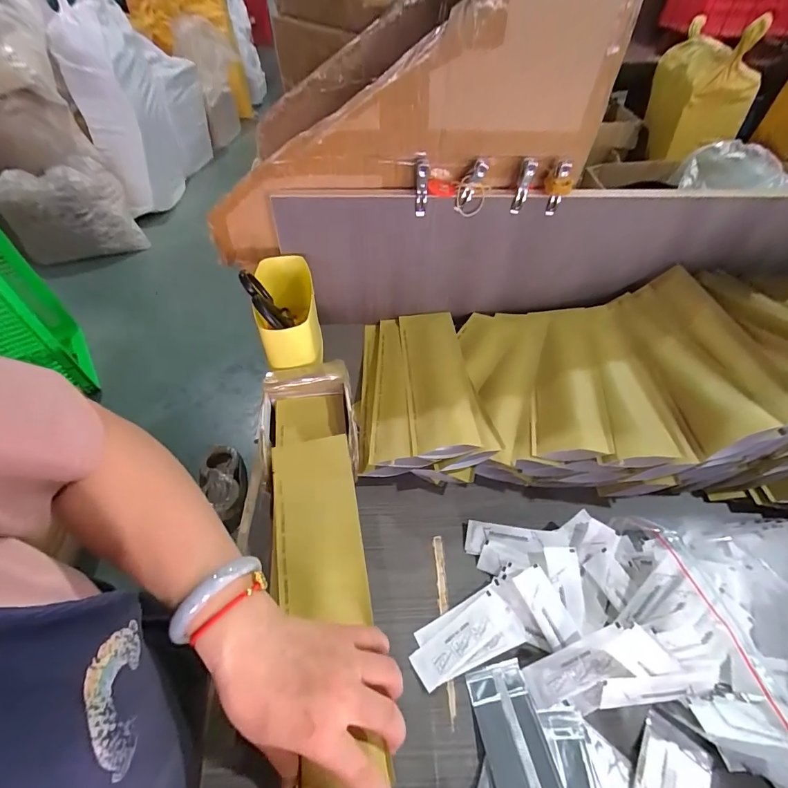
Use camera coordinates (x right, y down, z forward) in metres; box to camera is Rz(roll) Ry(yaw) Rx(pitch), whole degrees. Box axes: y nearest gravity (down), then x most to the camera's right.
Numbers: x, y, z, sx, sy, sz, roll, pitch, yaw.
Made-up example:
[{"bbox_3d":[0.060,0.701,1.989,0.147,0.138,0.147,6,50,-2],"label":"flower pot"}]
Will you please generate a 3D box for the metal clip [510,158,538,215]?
[{"bbox_3d":[0.155,-0.247,0.472,0.018,0.064,0.015,15,52,13],"label":"metal clip"}]

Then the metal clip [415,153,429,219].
[{"bbox_3d":[0.034,-0.251,0.476,0.015,0.064,0.022,1,50,1],"label":"metal clip"}]

